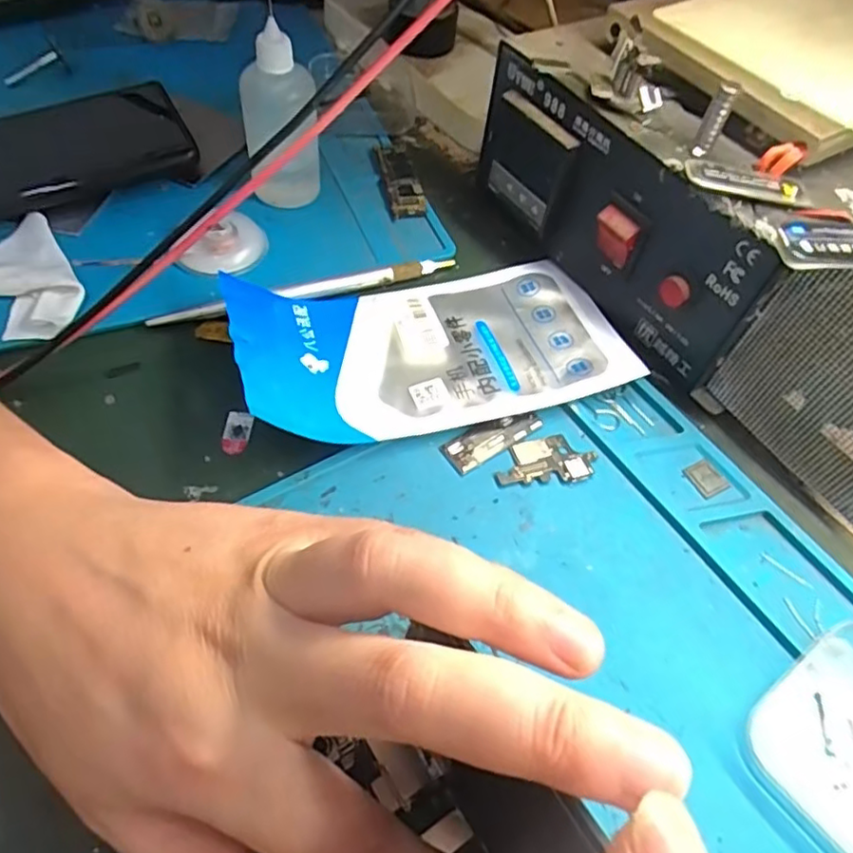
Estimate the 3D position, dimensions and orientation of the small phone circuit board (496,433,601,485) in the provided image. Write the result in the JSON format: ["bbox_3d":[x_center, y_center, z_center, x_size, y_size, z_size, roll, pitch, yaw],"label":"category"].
[{"bbox_3d":[0.048,0.012,0.257,0.040,0.004,0.021,-2,55,-6],"label":"small phone circuit board"}]

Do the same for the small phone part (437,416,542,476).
[{"bbox_3d":[0.027,0.005,0.260,0.042,0.005,0.014,-26,61,-21],"label":"small phone part"}]

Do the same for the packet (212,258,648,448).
[{"bbox_3d":[0.004,-0.041,0.273,0.162,0.030,0.086,-12,57,-13],"label":"packet"}]

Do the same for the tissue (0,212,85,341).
[{"bbox_3d":[-0.179,-0.064,0.284,0.070,0.011,0.058,32,59,17],"label":"tissue"}]

